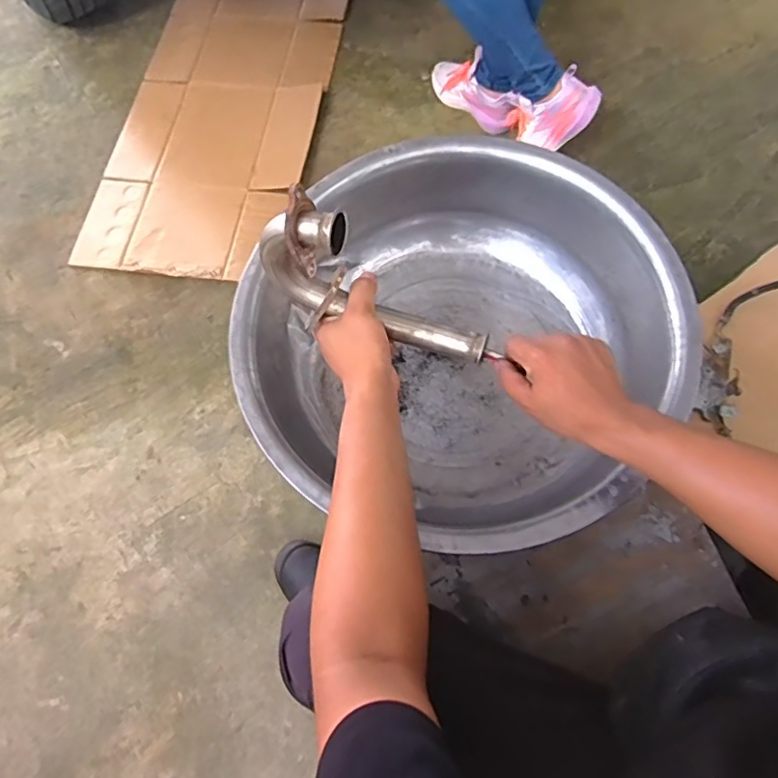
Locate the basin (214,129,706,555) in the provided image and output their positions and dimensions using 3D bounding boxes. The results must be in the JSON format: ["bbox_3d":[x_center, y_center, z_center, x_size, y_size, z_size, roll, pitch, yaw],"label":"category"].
[{"bbox_3d":[0.080,-0.055,0.685,0.494,0.162,0.479,-1,69,2],"label":"basin"}]

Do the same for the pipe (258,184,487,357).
[{"bbox_3d":[-0.016,-0.087,0.533,0.230,0.106,0.058,32,72,-21],"label":"pipe"}]

